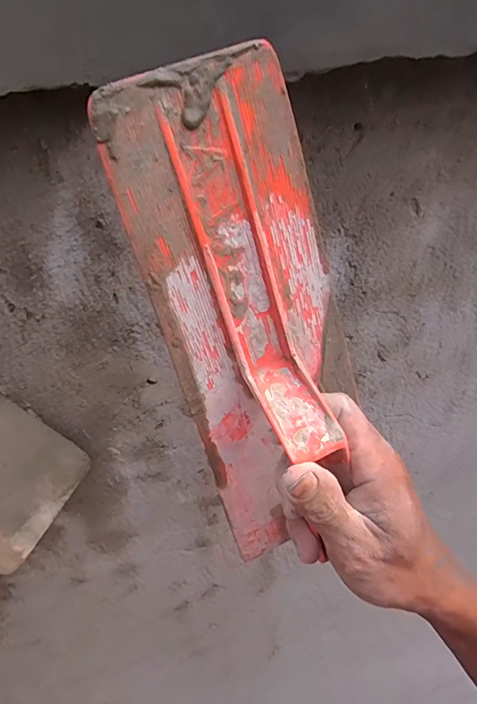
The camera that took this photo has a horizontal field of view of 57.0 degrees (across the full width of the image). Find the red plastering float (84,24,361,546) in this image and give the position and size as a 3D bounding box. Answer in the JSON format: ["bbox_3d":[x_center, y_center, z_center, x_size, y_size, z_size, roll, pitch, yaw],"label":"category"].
[{"bbox_3d":[0.019,0.010,0.230,0.098,0.280,0.054,-18,28,-10],"label":"red plastering float"}]

